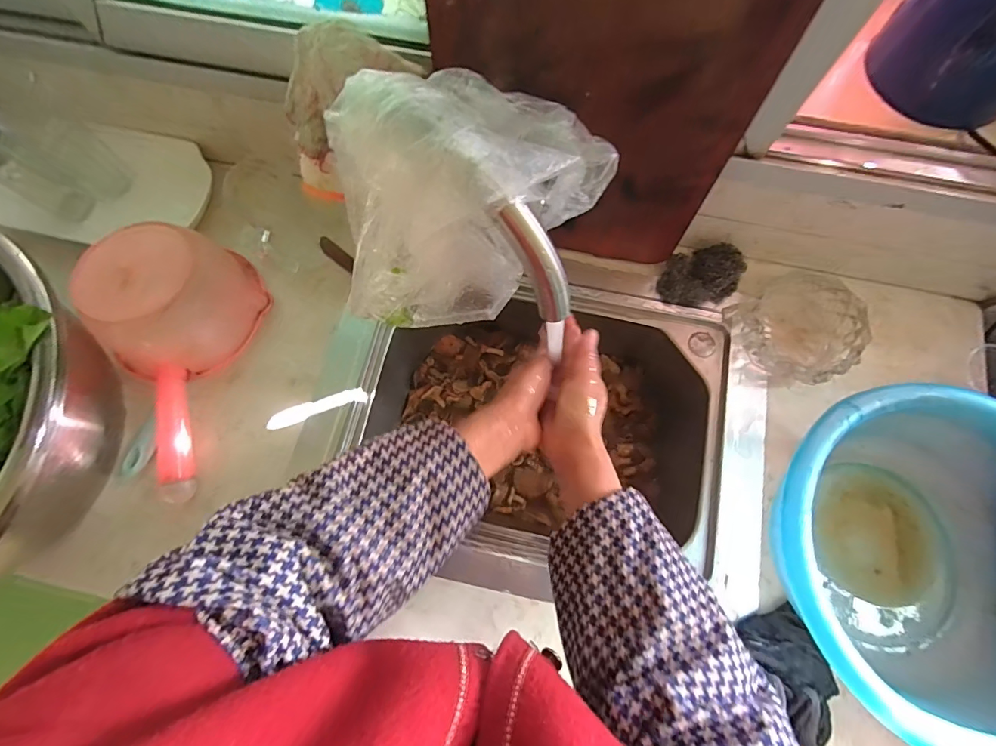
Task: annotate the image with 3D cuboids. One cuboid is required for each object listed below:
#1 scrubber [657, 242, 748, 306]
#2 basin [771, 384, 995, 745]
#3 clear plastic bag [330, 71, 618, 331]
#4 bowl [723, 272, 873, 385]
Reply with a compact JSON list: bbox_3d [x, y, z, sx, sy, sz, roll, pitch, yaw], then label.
[{"bbox_3d":[0.260,-0.128,0.567,0.093,0.051,0.071,-14,75,-3],"label":"scrubber"},{"bbox_3d":[0.403,0.177,0.428,0.296,0.130,0.292,0,74,1],"label":"basin"},{"bbox_3d":[-0.020,-0.118,0.308,0.205,0.142,0.127,-26,76,-7],"label":"clear plastic bag"},{"bbox_3d":[0.373,-0.054,0.546,0.135,0.057,0.130,0,74,1],"label":"bowl"}]

